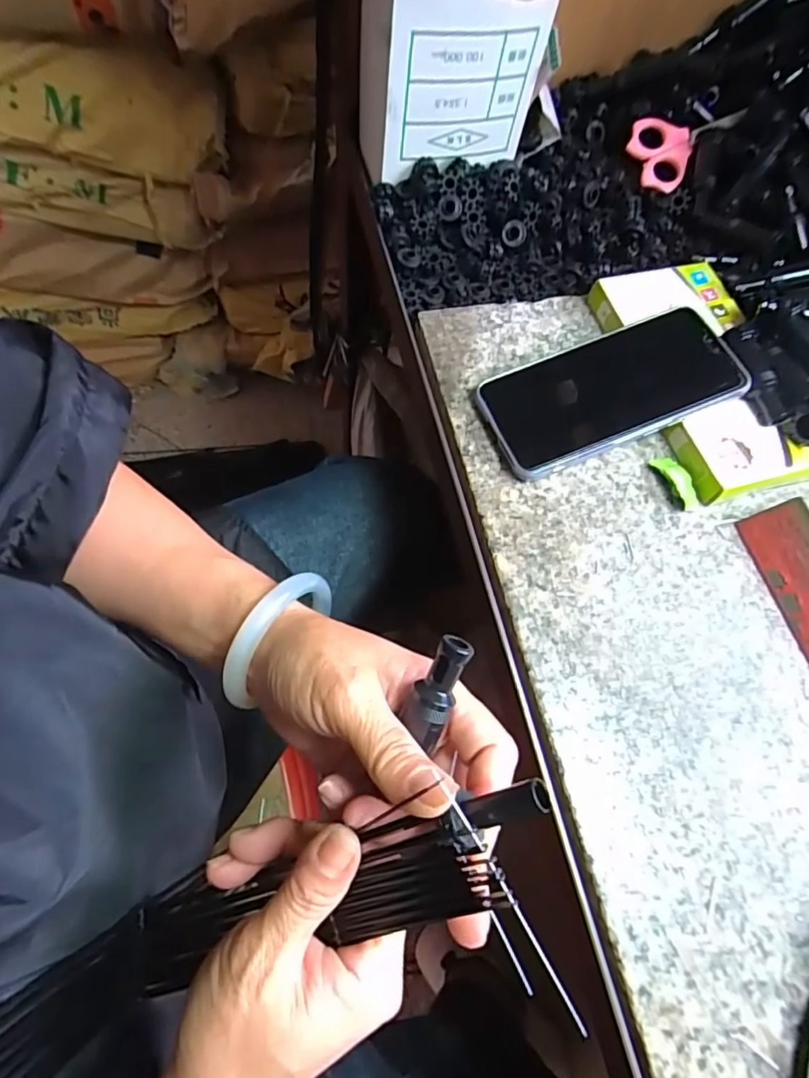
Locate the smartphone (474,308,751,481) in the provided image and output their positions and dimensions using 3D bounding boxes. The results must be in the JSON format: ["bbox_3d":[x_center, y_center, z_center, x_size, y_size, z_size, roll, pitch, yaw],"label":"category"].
[{"bbox_3d":[0.131,-0.096,0.345,0.159,0.009,0.074,-21,69,-4],"label":"smartphone"}]

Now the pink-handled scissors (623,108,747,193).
[{"bbox_3d":[0.232,-0.315,0.442,0.099,0.009,0.058,-11,91,-6],"label":"pink-handled scissors"}]

